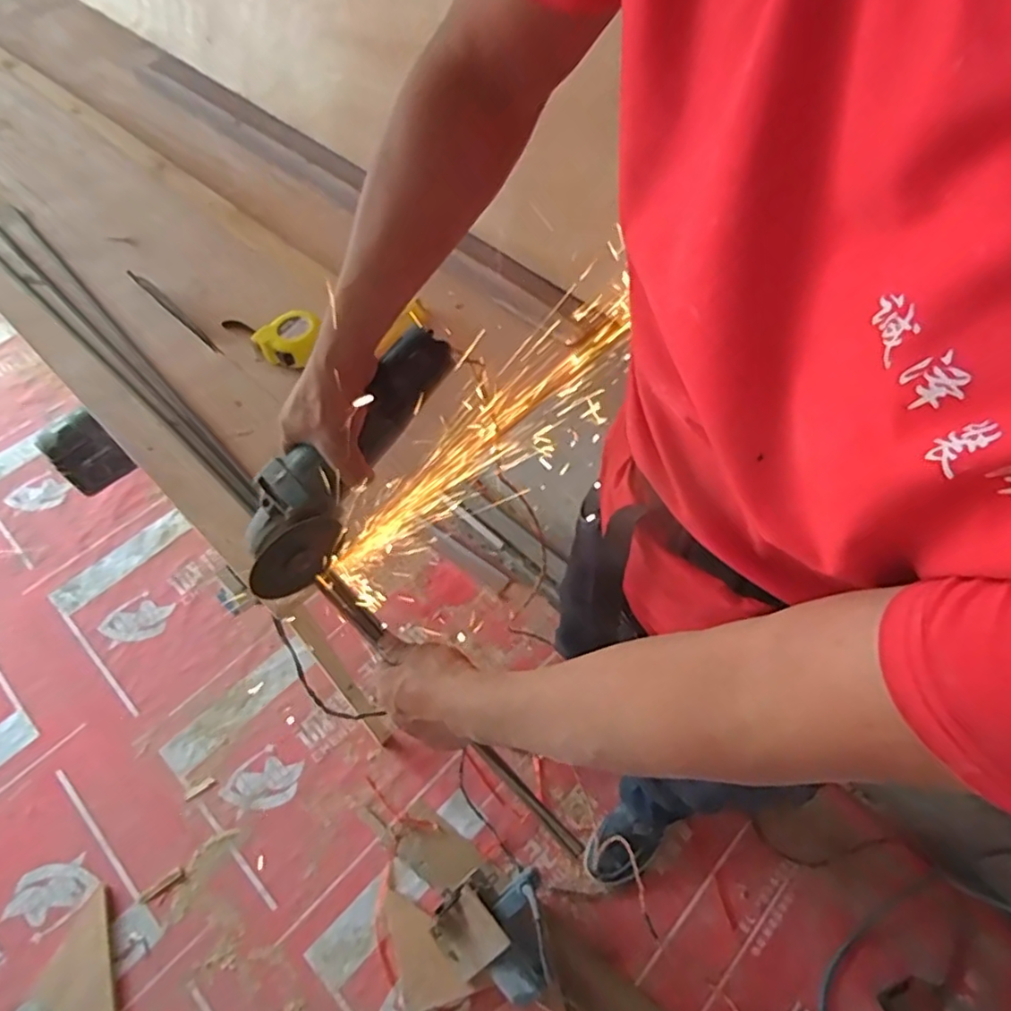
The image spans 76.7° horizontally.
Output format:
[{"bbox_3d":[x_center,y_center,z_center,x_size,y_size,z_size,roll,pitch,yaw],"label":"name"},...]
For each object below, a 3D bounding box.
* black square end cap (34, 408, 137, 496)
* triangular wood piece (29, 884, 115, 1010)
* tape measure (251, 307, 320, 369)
[{"bbox_3d":[-0.551,-0.069,0.832,0.091,0.063,0.073,34,64,19],"label":"black square end cap"},{"bbox_3d":[-0.729,0.804,1.081,0.116,0.007,0.245,-18,58,-15],"label":"triangular wood piece"},{"bbox_3d":[-0.254,-0.198,0.766,0.068,0.042,0.076,37,65,21],"label":"tape measure"}]

